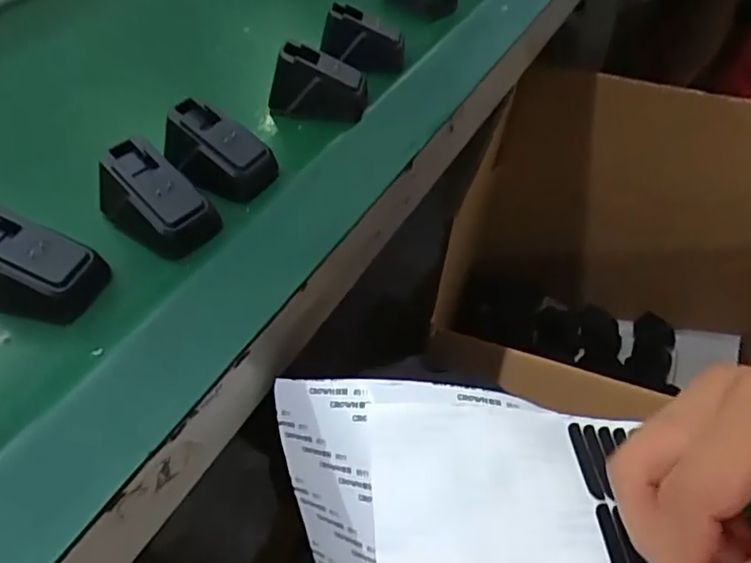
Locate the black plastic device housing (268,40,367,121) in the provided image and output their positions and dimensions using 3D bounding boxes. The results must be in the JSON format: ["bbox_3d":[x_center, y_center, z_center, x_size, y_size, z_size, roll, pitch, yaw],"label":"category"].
[{"bbox_3d":[-0.042,-0.146,0.429,0.067,0.043,0.032,8,48,8],"label":"black plastic device housing"}]

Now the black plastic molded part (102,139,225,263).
[{"bbox_3d":[-0.126,-0.047,0.335,0.060,0.040,0.038,26,53,22],"label":"black plastic molded part"}]

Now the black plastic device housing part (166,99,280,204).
[{"bbox_3d":[-0.099,-0.082,0.365,0.064,0.039,0.036,18,51,16],"label":"black plastic device housing part"}]

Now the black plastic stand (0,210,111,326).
[{"bbox_3d":[-0.180,-0.008,0.299,0.064,0.044,0.036,5,48,5],"label":"black plastic stand"}]

